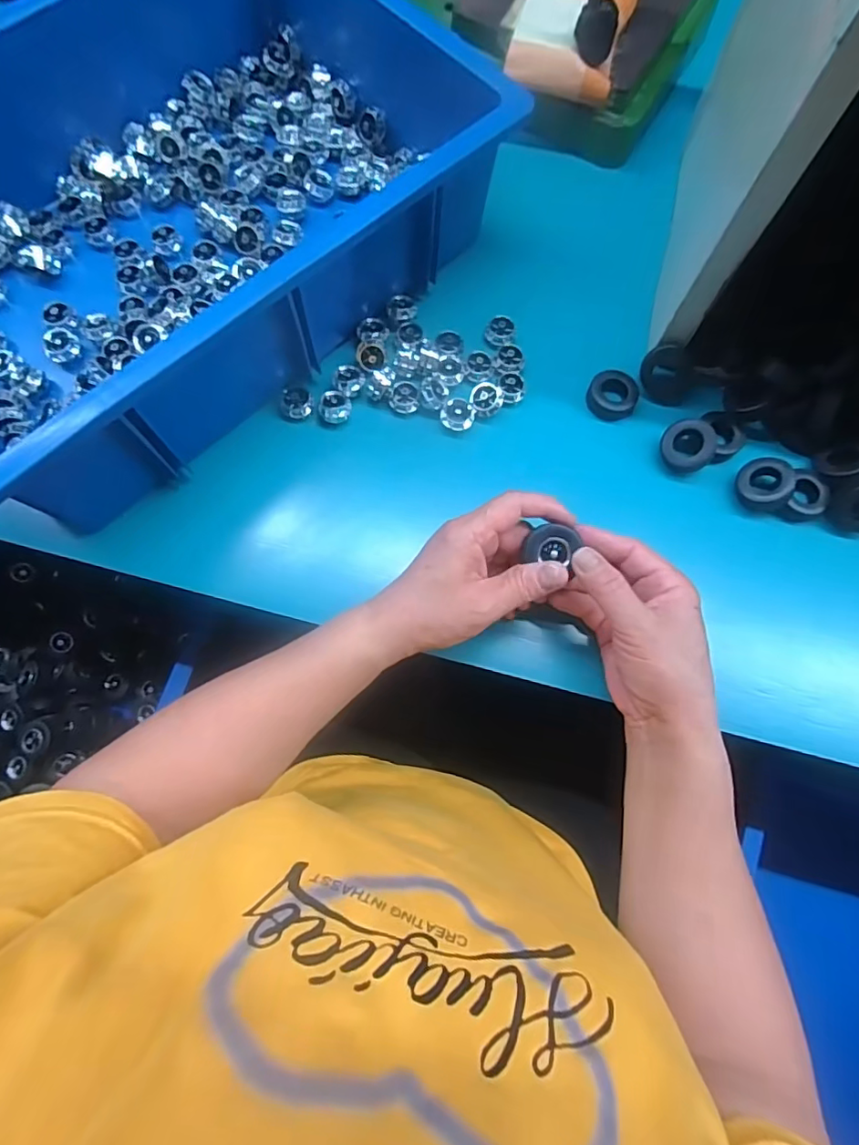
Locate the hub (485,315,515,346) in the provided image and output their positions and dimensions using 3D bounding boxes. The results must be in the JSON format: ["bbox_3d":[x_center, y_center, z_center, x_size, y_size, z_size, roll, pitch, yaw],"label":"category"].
[{"bbox_3d":[0.057,-0.194,0.434,0.022,0.009,0.022,0,77,-1],"label":"hub"}]

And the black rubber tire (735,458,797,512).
[{"bbox_3d":[0.246,-0.065,0.395,0.037,0.015,0.037,-35,72,20],"label":"black rubber tire"}]

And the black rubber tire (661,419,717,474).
[{"bbox_3d":[0.195,-0.096,0.405,0.037,0.010,0.040,-1,87,25],"label":"black rubber tire"}]

